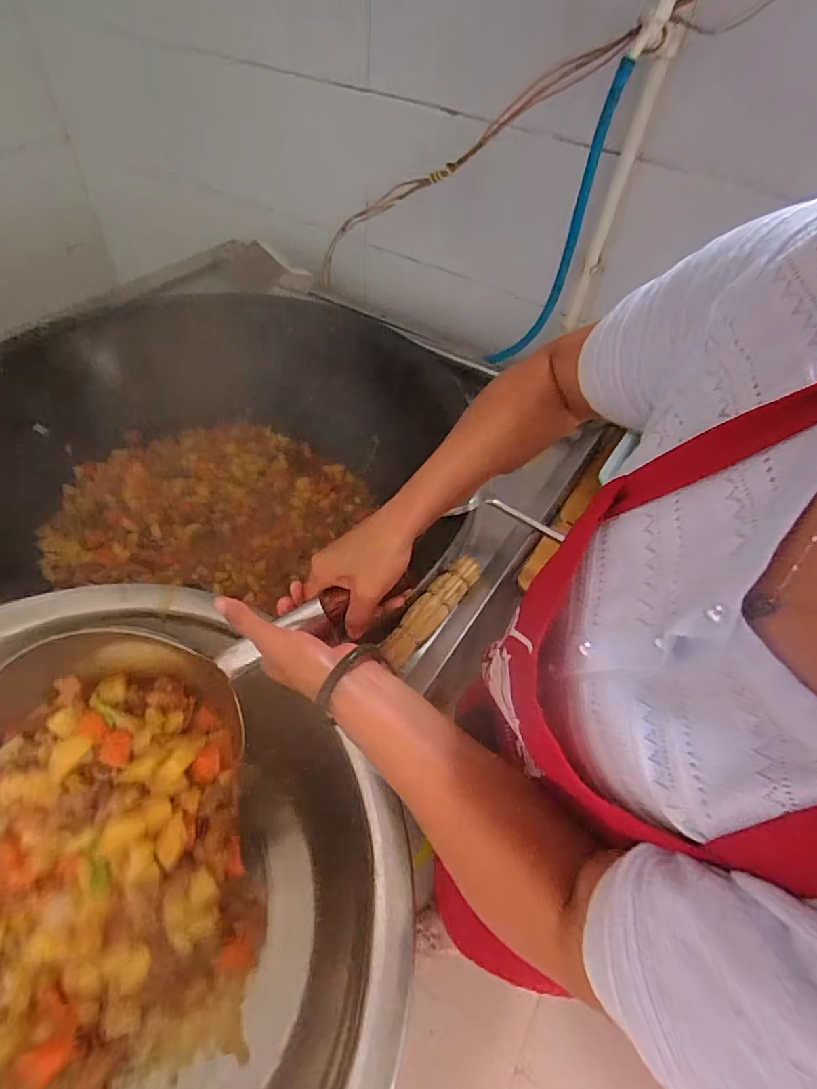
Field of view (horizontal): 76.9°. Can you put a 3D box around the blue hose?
[{"bbox_3d":[0.241,-0.530,0.921,0.112,0.509,0.080,15,55,6],"label":"blue hose"}]

